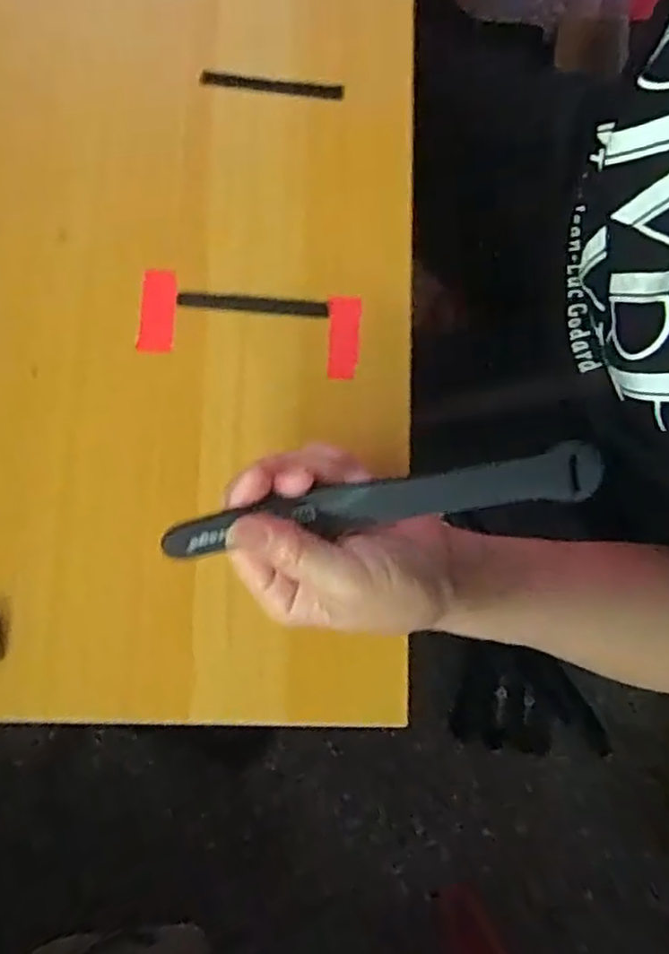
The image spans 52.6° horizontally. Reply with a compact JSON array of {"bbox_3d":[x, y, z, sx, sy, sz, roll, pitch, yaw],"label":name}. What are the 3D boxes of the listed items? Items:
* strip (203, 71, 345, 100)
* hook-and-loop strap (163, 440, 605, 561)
[{"bbox_3d":[-0.037,-0.234,0.405,0.084,0.005,0.010,6,79,-2],"label":"strip"},{"bbox_3d":[0.026,0.011,0.304,0.197,0.016,0.022,-9,79,-9],"label":"hook-and-loop strap"}]

